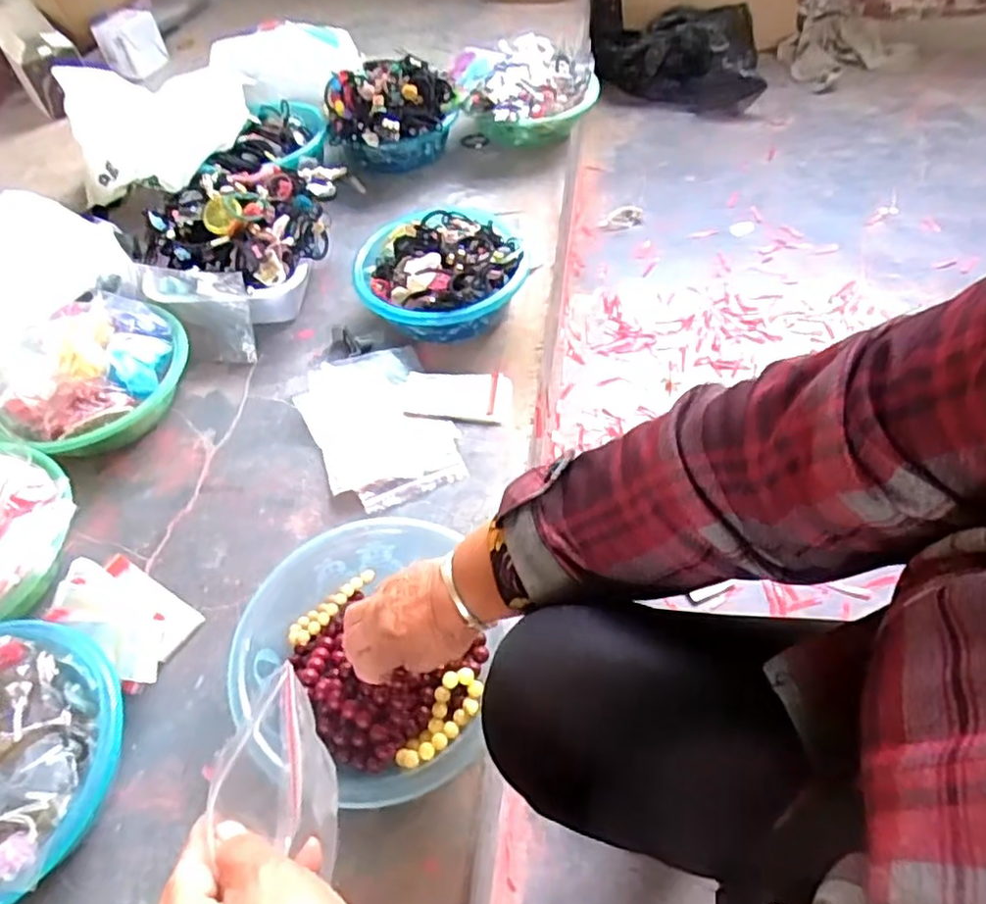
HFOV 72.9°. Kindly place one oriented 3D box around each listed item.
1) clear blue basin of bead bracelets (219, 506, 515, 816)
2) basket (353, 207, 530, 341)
[{"bbox_3d":[-0.101,0.181,0.576,0.215,0.089,0.232,-2,53,3],"label":"clear blue basin of bead bracelets"},{"bbox_3d":[-0.062,-0.221,0.881,0.222,0.092,0.199,-5,53,1],"label":"basket"}]

